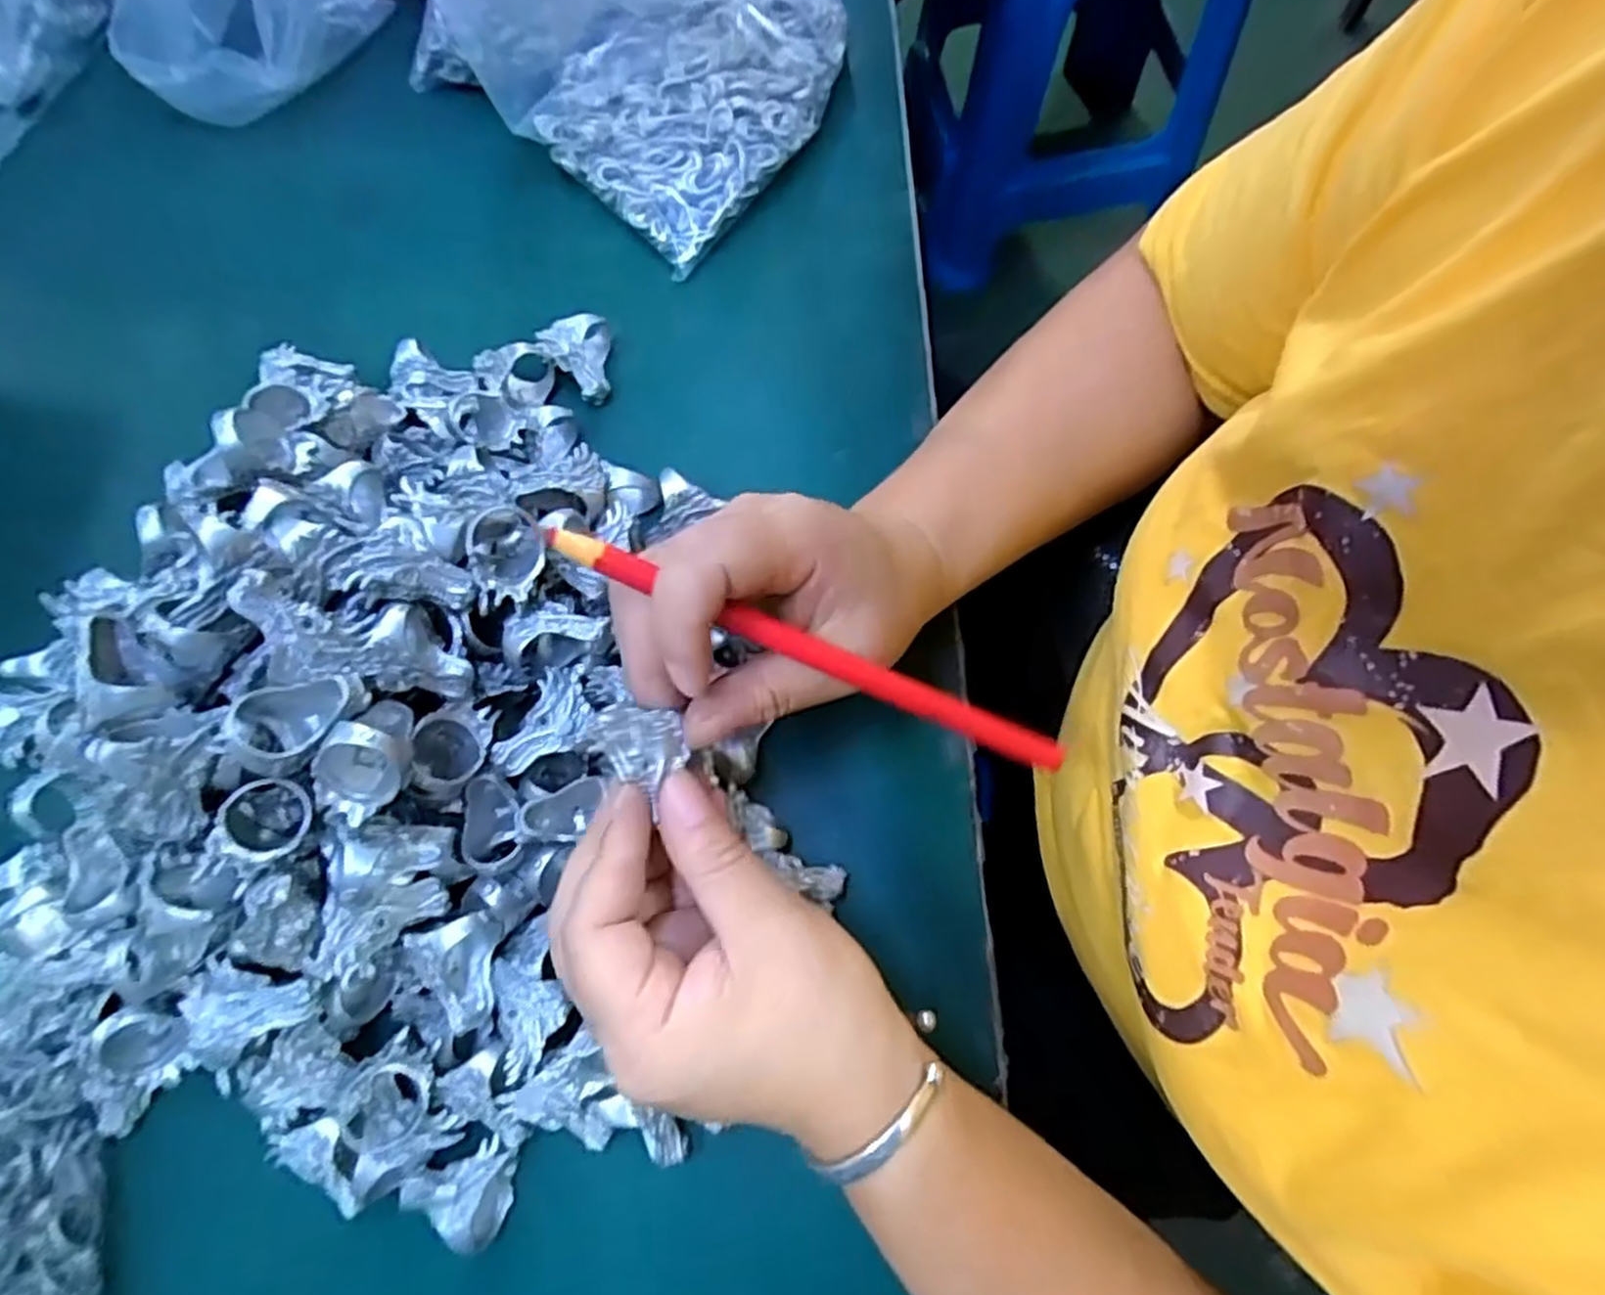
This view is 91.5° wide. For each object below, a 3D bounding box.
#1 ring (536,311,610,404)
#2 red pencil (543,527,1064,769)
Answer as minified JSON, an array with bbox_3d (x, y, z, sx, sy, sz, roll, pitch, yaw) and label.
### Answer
[{"bbox_3d":[-0.100,-0.133,0.356,0.029,0.023,0.033,-21,73,-4],"label":"ring"},{"bbox_3d":[0.006,0.002,0.233,0.168,0.007,0.010,24,74,-13],"label":"red pencil"}]

